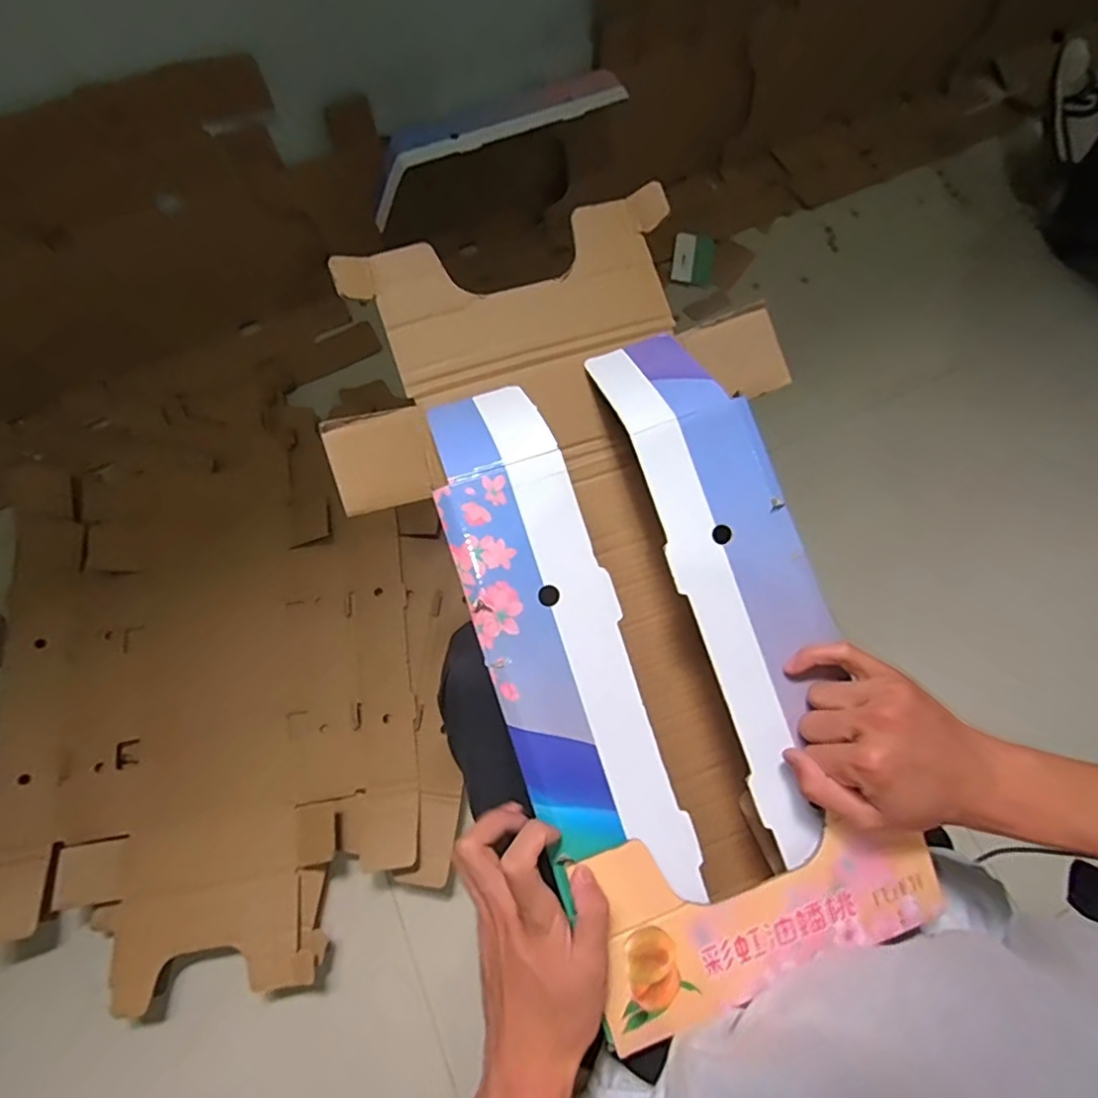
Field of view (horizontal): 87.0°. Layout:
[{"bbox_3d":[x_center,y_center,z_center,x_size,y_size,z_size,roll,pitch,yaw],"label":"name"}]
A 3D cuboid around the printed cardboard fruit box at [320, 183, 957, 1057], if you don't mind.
[{"bbox_3d":[0.065,0.008,0.457,0.349,0.150,0.594,-21,74,-8],"label":"printed cardboard fruit box"}]

